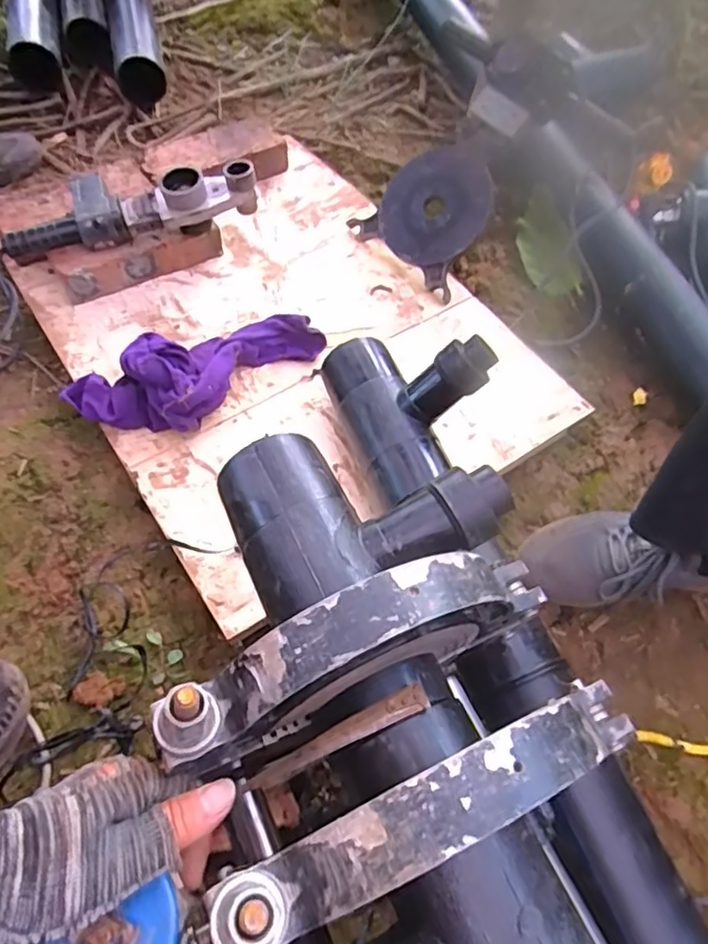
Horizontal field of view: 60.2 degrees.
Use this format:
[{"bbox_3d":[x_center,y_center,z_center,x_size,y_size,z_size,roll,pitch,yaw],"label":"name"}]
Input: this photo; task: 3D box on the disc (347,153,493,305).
[{"bbox_3d":[0.108,-0.374,0.887,0.189,0.018,0.160,42,109,20],"label":"disc"}]

